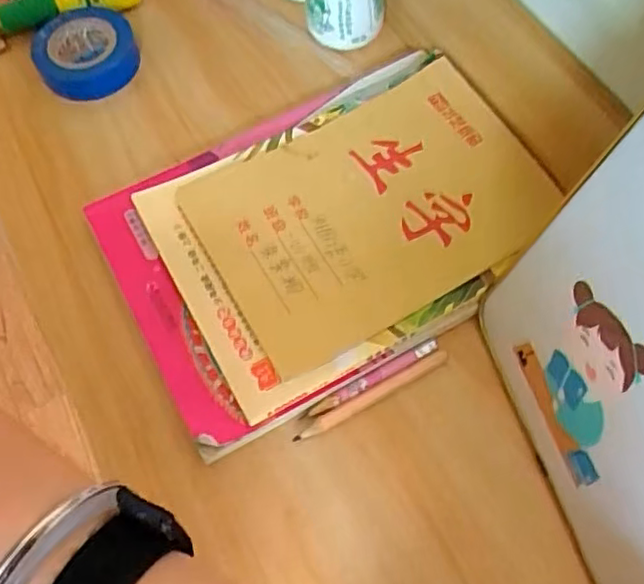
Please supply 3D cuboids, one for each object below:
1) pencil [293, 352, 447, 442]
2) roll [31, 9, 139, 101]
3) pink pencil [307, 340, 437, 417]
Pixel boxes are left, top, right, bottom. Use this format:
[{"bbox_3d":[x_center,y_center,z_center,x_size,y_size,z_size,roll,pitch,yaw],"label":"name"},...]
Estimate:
[{"bbox_3d":[0.025,0.053,0.337,0.088,0.004,0.007,-27,67,-10],"label":"pencil"},{"bbox_3d":[-0.159,-0.160,0.442,0.065,0.022,0.063,-1,65,2],"label":"roll"},{"bbox_3d":[0.027,0.045,0.340,0.075,0.004,0.006,-27,67,-10],"label":"pink pencil"}]

